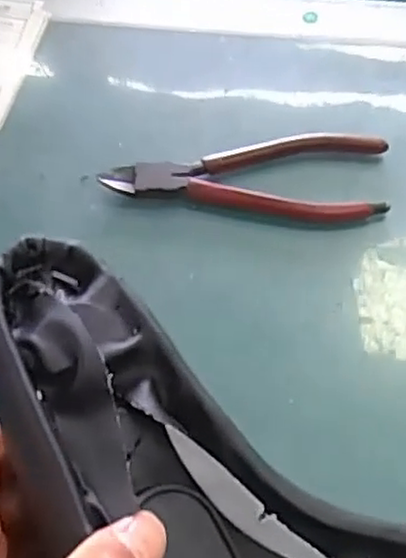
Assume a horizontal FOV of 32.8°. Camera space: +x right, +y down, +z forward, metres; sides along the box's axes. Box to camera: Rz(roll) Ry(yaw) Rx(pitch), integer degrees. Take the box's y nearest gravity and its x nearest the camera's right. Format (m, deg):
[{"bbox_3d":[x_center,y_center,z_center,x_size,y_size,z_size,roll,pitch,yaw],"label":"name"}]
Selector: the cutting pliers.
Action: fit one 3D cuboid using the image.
[{"bbox_3d":[0.024,-0.058,0.381,0.152,0.010,0.057,0,61,0],"label":"cutting pliers"}]

